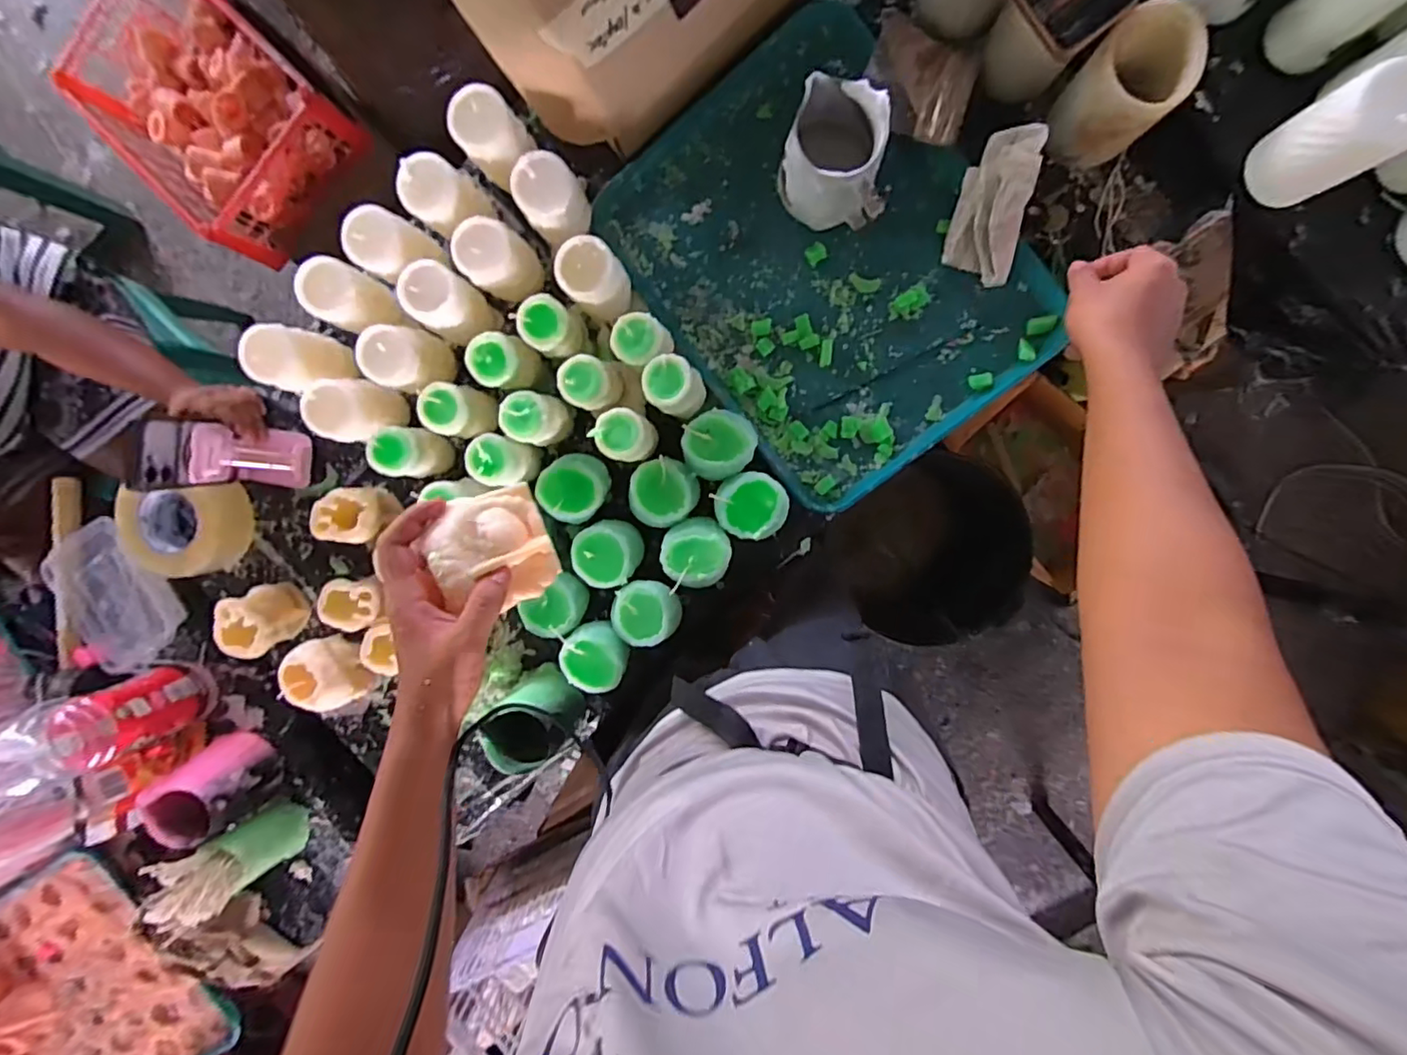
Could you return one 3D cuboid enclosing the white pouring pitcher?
[{"bbox_3d":[0.128,-0.355,0.582,0.102,0.107,0.101,17,98,3],"label":"white pouring pitcher"}]

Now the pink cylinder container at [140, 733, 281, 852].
[{"bbox_3d":[-0.590,0.312,0.719,0.095,0.100,0.094,-34,93,8],"label":"pink cylinder container"}]

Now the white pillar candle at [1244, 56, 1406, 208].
[{"bbox_3d":[0.541,-0.331,0.513,0.067,0.100,0.071,-21,94,7],"label":"white pillar candle"}]

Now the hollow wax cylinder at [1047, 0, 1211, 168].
[{"bbox_3d":[0.376,-0.394,0.551,0.084,0.109,0.082,1,96,5],"label":"hollow wax cylinder"}]

